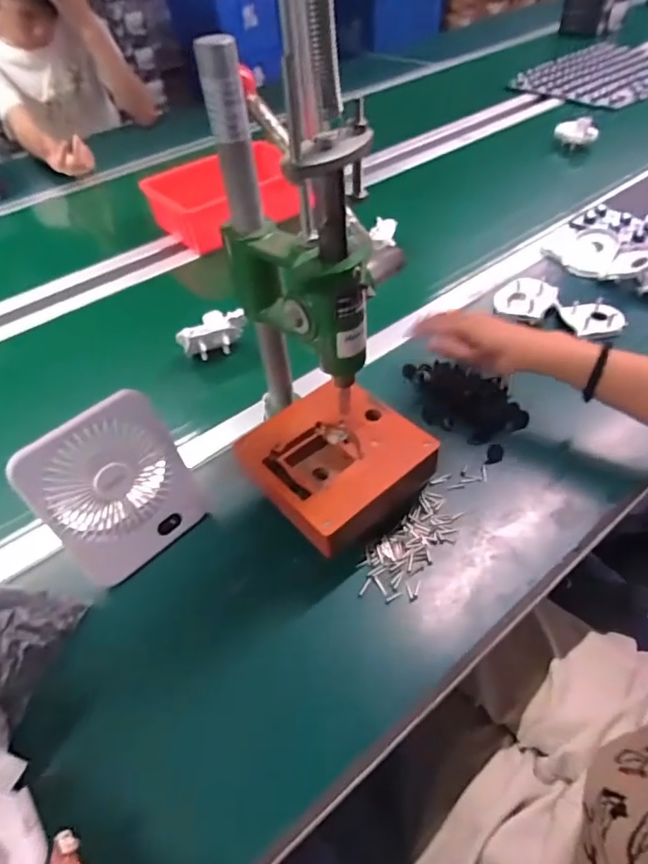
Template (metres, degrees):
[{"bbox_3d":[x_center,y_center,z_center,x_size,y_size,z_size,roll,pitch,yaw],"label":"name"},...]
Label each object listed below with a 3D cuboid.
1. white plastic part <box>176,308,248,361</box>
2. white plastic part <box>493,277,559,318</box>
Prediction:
[{"bbox_3d":[-0.154,-0.136,0.716,0.093,0.059,0.040,-14,48,-7],"label":"white plastic part"},{"bbox_3d":[0.282,-0.194,0.727,0.084,0.017,0.069,33,79,28],"label":"white plastic part"}]

